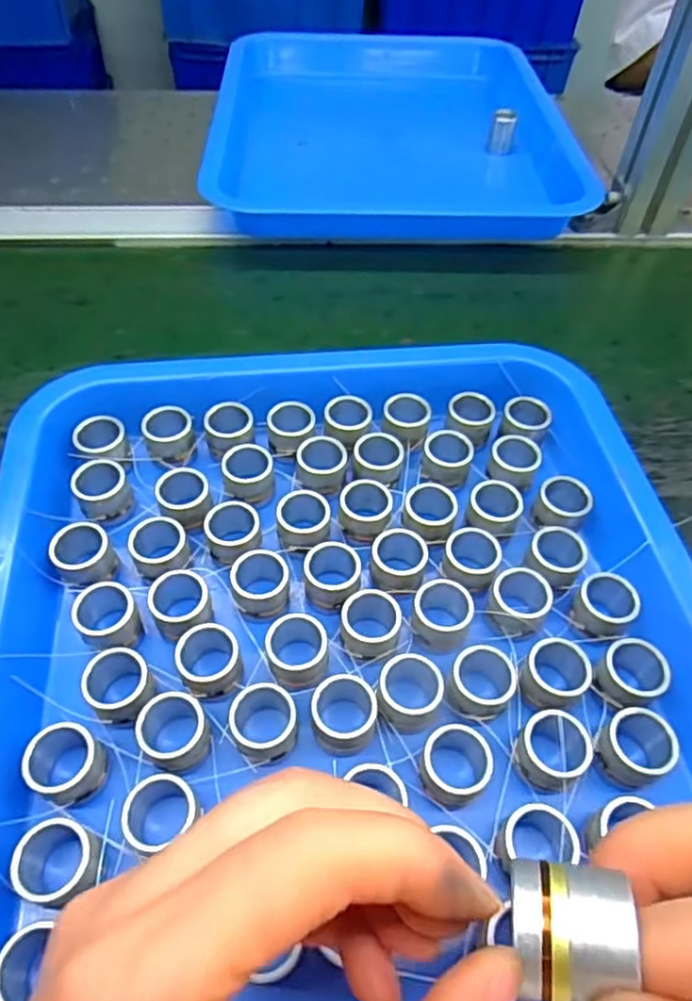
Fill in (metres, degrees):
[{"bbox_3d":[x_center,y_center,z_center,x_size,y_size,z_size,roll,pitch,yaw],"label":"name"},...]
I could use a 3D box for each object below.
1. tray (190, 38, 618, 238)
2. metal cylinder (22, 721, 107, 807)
[{"bbox_3d":[0.035,-0.340,0.579,0.283,0.041,0.355,0,52,-3],"label":"tray"},{"bbox_3d":[-0.102,0.095,0.239,0.024,0.016,0.024,1,52,-2],"label":"metal cylinder"}]

